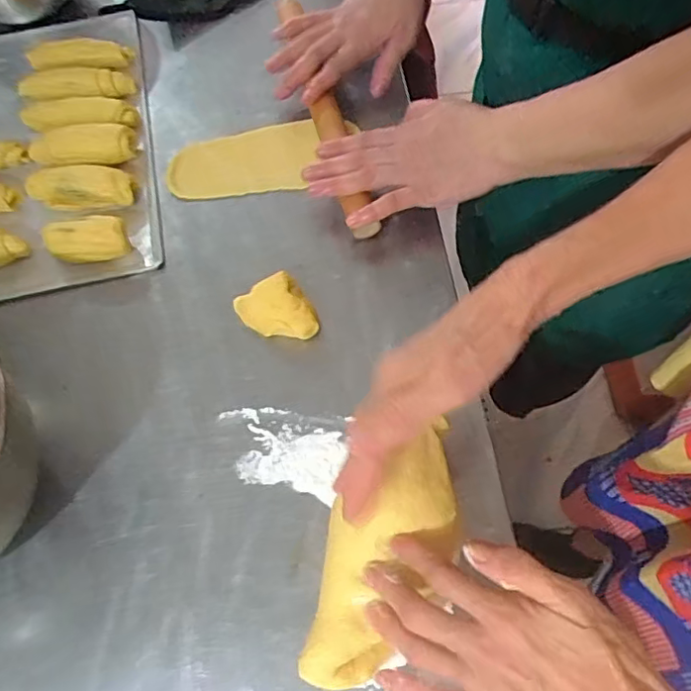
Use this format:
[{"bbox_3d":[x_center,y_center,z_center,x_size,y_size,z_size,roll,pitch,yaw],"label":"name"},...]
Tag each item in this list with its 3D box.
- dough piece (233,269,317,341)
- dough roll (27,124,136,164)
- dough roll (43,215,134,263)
[{"bbox_3d":[-0.057,-0.026,0.477,0.052,0.033,0.056,-30,68,-9],"label":"dough piece"},{"bbox_3d":[-0.252,-0.191,0.554,0.100,0.025,0.041,-2,63,0],"label":"dough roll"},{"bbox_3d":[-0.225,-0.092,0.504,0.065,0.034,0.031,-9,67,0],"label":"dough roll"}]

